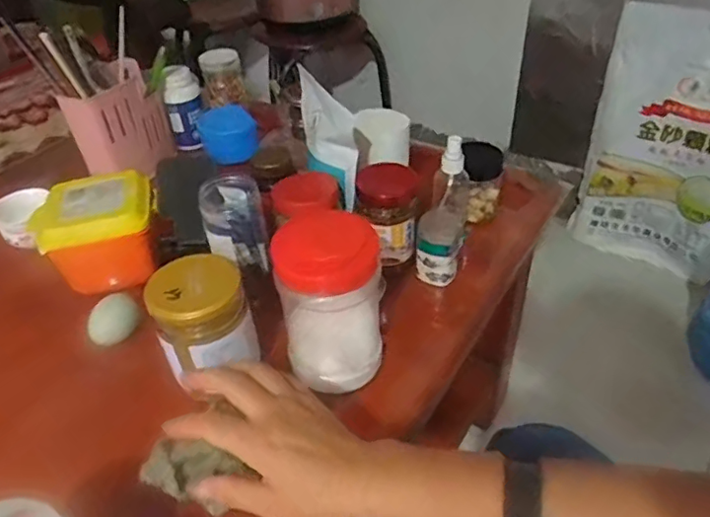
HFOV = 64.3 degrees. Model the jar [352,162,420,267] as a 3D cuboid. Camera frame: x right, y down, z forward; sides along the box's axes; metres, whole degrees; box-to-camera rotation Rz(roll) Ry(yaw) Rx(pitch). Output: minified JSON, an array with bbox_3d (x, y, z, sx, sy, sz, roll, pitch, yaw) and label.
[{"bbox_3d":[0.041,-0.050,0.614,0.061,0.092,0.063,-2,40,2],"label":"jar"}]

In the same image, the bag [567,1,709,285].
[{"bbox_3d":[0.681,-0.231,1.182,0.373,0.514,0.135,25,48,30],"label":"bag"}]

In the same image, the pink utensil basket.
[{"bbox_3d":[-0.317,-0.183,0.768,0.066,0.125,0.123,12,43,18],"label":"pink utensil basket"}]

